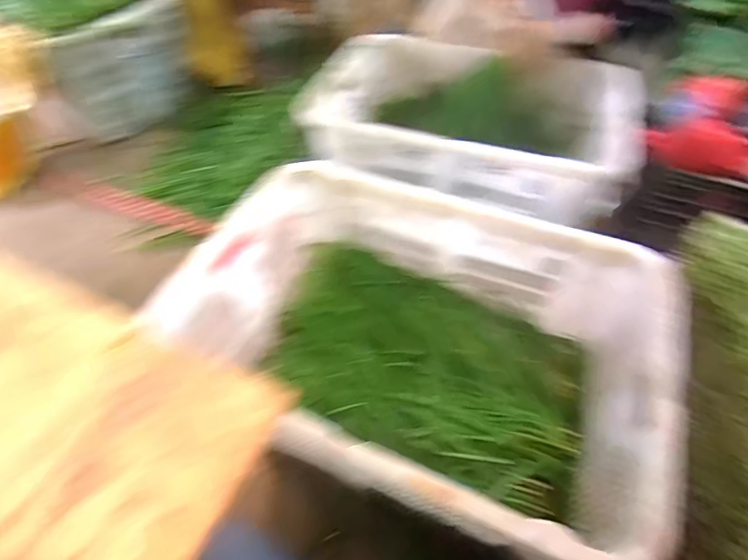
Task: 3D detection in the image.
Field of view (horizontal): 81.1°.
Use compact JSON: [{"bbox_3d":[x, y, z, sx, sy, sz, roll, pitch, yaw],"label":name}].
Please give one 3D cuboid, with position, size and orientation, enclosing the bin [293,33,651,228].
[{"bbox_3d":[0.217,-0.389,1.071,0.767,0.200,0.416,21,54,19],"label":"bin"}]

